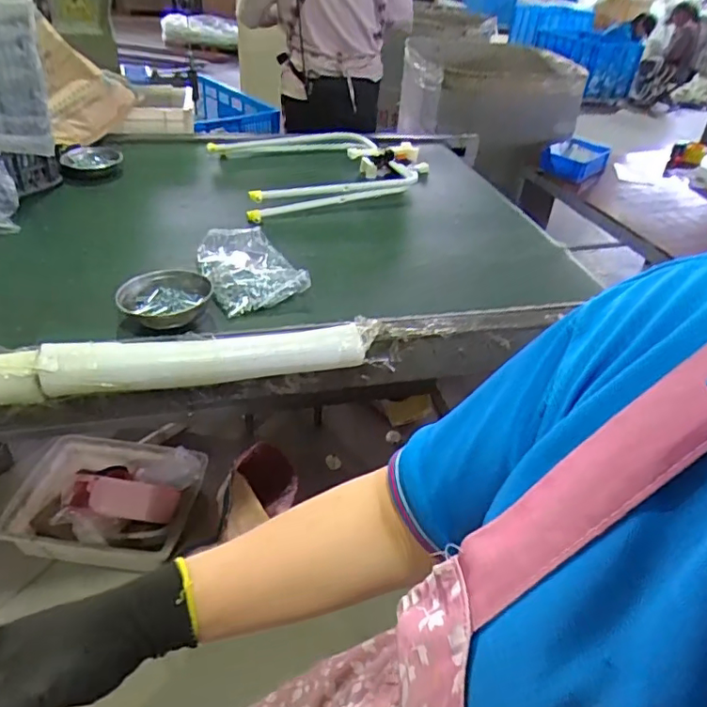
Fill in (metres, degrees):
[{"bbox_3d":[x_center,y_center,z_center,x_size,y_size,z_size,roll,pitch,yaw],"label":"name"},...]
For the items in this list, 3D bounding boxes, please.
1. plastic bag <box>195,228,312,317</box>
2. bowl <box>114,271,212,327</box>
[{"bbox_3d":[-0.213,-0.172,1.084,0.190,0.043,0.267,-20,44,-29],"label":"plastic bag"},{"bbox_3d":[-0.316,-0.092,0.944,0.153,0.045,0.153,3,37,-2],"label":"bowl"}]

